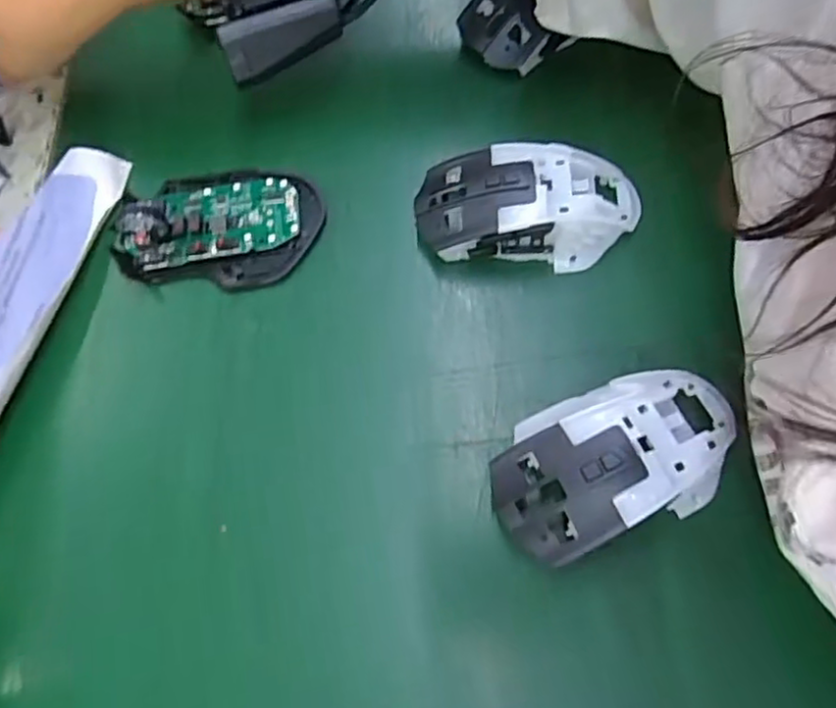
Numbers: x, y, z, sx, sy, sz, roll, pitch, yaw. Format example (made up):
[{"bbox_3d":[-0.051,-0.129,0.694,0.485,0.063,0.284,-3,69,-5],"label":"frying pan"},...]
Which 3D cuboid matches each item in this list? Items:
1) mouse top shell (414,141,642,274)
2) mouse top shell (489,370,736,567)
[{"bbox_3d":[0.056,-0.076,0.350,0.114,0.037,0.061,-2,69,2],"label":"mouse top shell"},{"bbox_3d":[0.088,0.048,0.299,0.115,0.039,0.067,-20,70,-5],"label":"mouse top shell"}]

